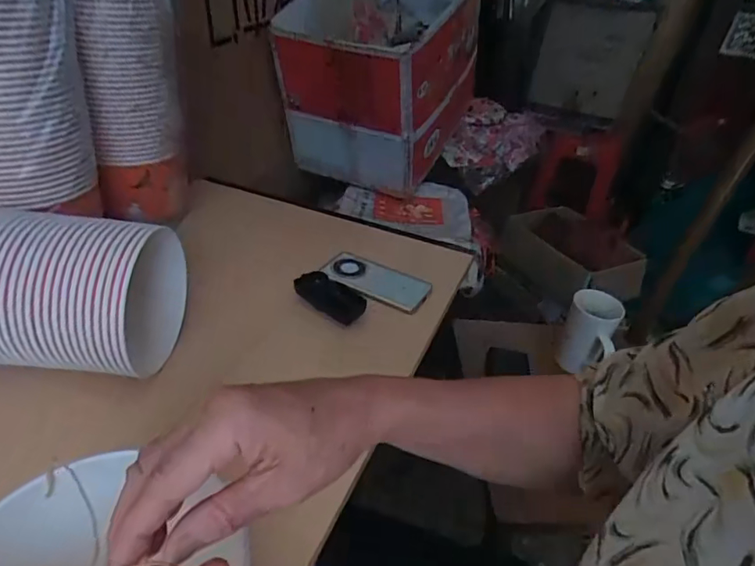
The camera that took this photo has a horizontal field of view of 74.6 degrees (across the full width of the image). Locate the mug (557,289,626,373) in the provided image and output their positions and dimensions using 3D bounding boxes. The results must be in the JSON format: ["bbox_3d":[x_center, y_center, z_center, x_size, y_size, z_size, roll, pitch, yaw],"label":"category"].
[{"bbox_3d":[0.386,0.087,0.904,0.083,0.117,0.095,16,37,12],"label":"mug"}]

